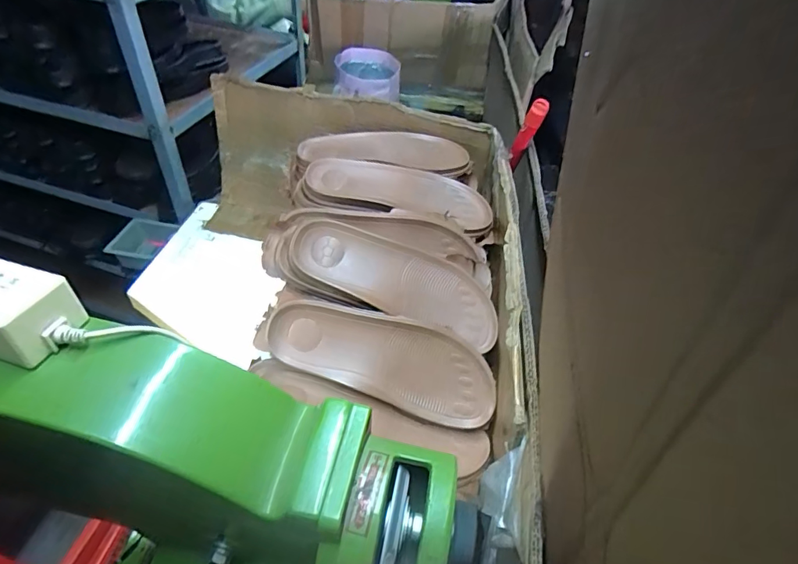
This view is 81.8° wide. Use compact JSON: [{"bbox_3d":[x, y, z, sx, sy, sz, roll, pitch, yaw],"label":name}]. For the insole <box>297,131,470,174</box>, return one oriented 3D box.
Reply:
[{"bbox_3d":[-0.023,-0.211,0.724,0.256,0.014,0.109,4,45,-1],"label":"insole"}]

